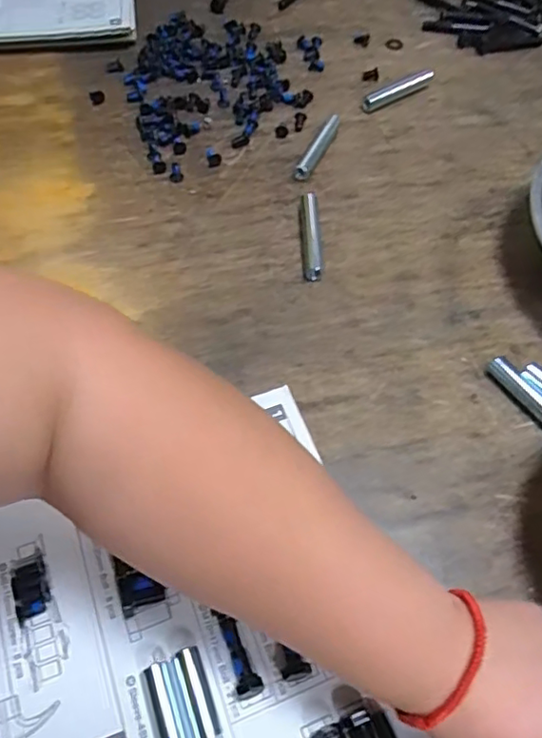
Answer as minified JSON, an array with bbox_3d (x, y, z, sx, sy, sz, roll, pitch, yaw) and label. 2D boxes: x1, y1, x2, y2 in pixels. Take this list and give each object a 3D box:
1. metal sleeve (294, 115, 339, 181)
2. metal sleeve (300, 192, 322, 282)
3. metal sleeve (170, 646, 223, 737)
[{"bbox_3d":[0.048,-0.220,0.572,0.014,0.014,0.098,23,61,10],"label":"metal sleeve"},{"bbox_3d":[0.035,-0.117,0.511,0.016,0.013,0.095,1,60,-2],"label":"metal sleeve"},{"bbox_3d":[-0.043,0.184,0.331,0.018,0.012,0.047,-16,62,-12],"label":"metal sleeve"}]

